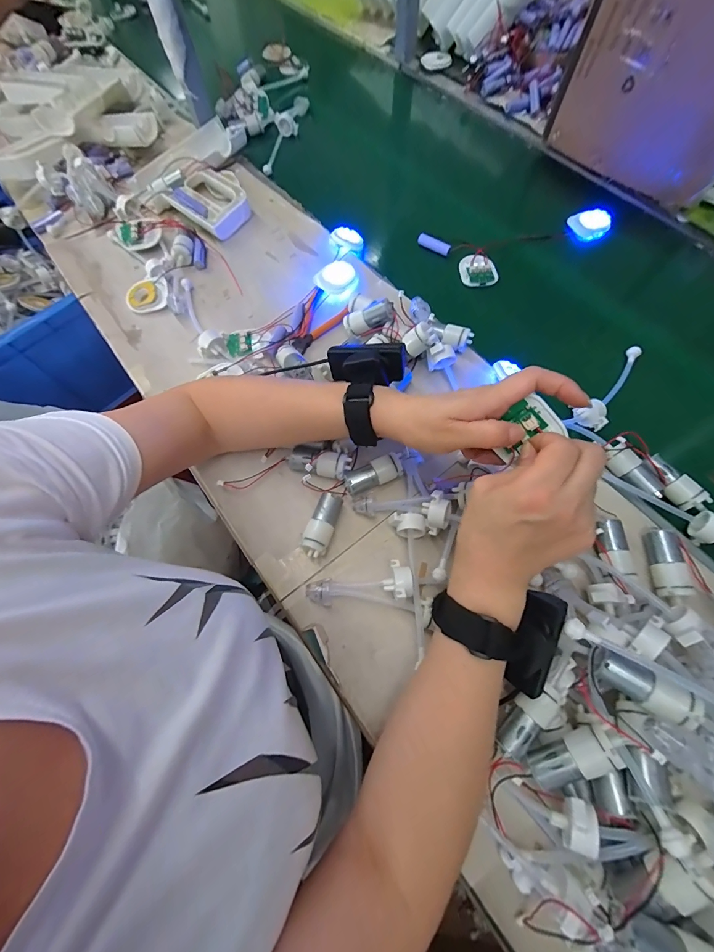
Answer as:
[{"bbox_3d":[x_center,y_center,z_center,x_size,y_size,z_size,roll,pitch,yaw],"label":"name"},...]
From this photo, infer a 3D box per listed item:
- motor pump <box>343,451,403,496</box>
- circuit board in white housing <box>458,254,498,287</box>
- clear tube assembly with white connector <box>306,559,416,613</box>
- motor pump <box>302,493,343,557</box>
[{"bbox_3d":[0.017,-0.001,0.377,0.062,0.022,0.025,-22,69,-7],"label":"motor pump"},{"bbox_3d":[0.169,-0.288,0.502,0.050,0.012,0.053,6,68,4],"label":"circuit board in white housing"},{"bbox_3d":[0.003,0.100,0.330,0.095,0.028,0.041,0,68,1],"label":"clear tube assembly with white connector"},{"bbox_3d":[-0.034,0.049,0.354,0.023,0.026,0.062,16,69,8],"label":"motor pump"}]

